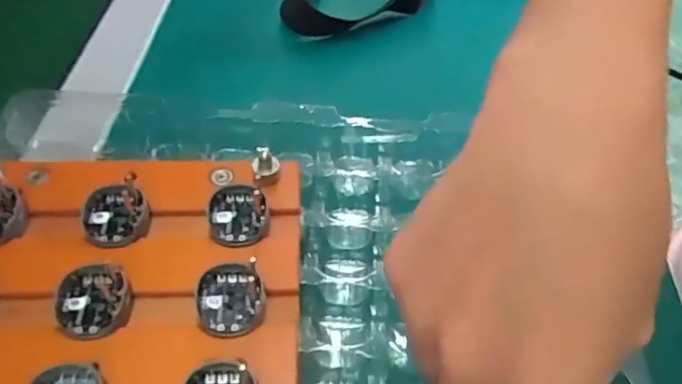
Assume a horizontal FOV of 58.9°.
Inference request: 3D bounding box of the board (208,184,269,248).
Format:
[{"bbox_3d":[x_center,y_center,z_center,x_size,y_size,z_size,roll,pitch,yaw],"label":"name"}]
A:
[{"bbox_3d":[-0.043,0.009,0.254,0.024,0.005,0.028,-7,48,-7],"label":"board"}]

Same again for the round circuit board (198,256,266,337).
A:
[{"bbox_3d":[-0.042,0.040,0.230,0.024,0.005,0.031,-6,48,-6],"label":"round circuit board"}]

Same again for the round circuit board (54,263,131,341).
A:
[{"bbox_3d":[-0.093,0.041,0.226,0.026,0.006,0.029,-16,50,-15],"label":"round circuit board"}]

